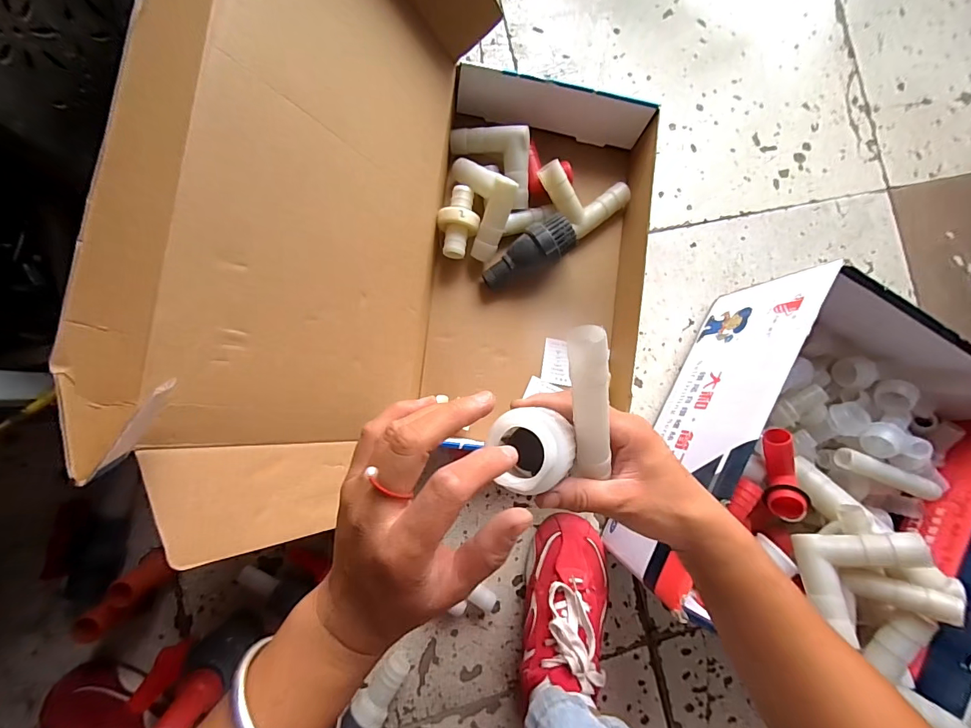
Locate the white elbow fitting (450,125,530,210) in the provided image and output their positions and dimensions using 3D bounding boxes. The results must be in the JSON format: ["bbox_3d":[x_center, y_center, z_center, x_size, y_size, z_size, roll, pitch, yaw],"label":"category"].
[{"bbox_3d":[0.021,-0.244,0.499,0.072,0.033,0.121,-45,93,-8],"label":"white elbow fitting"}]

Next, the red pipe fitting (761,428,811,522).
[{"bbox_3d":[0.294,0.114,0.426,0.033,0.041,0.096,-10,88,-9],"label":"red pipe fitting"}]

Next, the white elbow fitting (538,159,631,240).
[{"bbox_3d":[0.120,-0.213,0.524,0.091,0.057,0.089,-39,93,-9],"label":"white elbow fitting"}]

